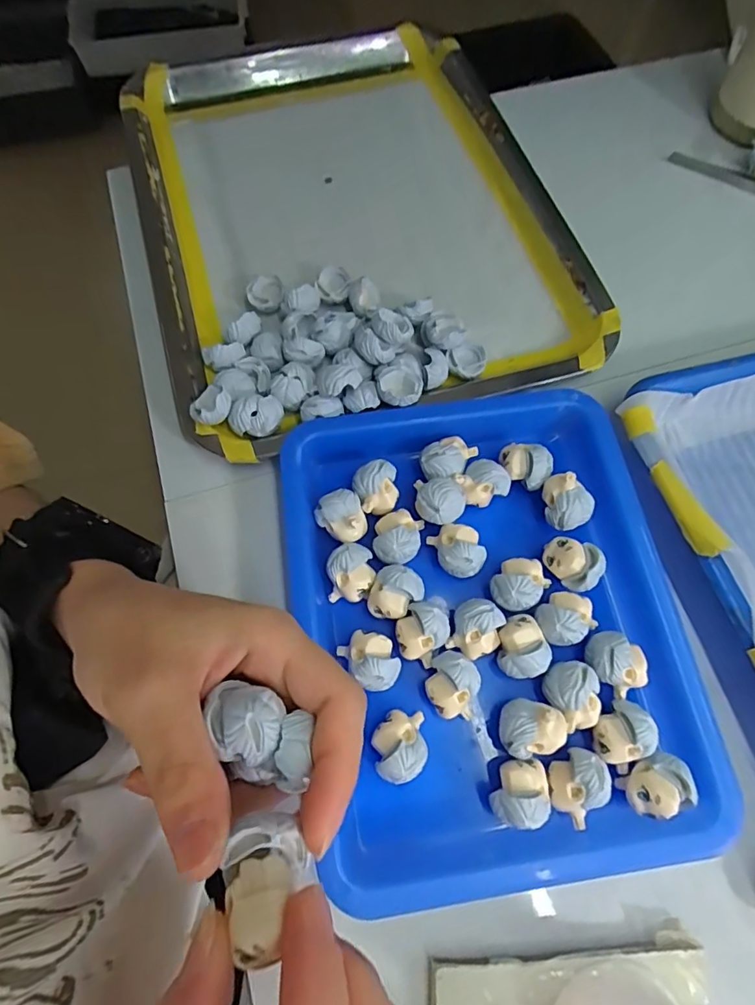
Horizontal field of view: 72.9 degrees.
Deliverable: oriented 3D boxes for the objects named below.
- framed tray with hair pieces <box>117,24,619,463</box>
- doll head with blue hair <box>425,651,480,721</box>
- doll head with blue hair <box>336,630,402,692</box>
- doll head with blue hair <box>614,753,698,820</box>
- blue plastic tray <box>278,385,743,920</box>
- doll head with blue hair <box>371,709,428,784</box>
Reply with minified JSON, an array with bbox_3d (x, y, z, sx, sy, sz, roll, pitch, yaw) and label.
[{"bbox_3d":[-0.023,-0.200,0.347,0.258,0.033,0.336,-16,69,-6],"label":"framed tray with hair pieces"},{"bbox_3d":[0.034,0.083,0.234,0.022,0.023,0.028,14,69,6],"label":"doll head with blue hair"},{"bbox_3d":[-0.003,0.073,0.236,0.022,0.021,0.027,-32,71,-12],"label":"doll head with blue hair"},{"bbox_3d":[0.118,0.121,0.219,0.026,0.019,0.022,-13,68,-5],"label":"doll head with blue hair"},{"bbox_3d":[0.050,0.051,0.245,0.176,0.025,0.216,-7,68,-3],"label":"blue plastic tray"},{"bbox_3d":[0.010,0.107,0.224,0.023,0.023,0.026,-3,68,-1],"label":"doll head with blue hair"}]

